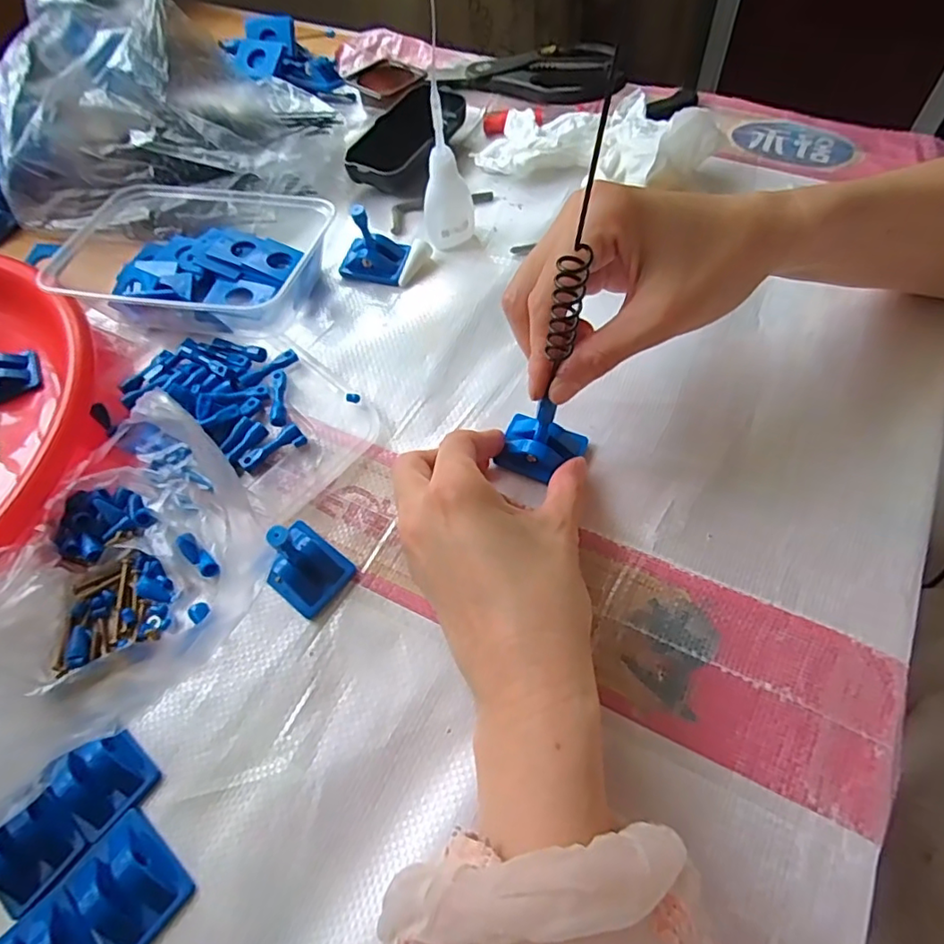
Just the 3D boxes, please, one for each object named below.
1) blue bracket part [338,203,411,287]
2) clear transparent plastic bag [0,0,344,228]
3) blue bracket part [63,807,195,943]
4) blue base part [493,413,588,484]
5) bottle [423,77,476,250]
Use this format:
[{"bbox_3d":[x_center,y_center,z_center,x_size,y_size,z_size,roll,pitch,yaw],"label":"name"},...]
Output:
[{"bbox_3d":[-0.068,-0.152,0.382,0.043,0.044,0.030,9,61,9],"label":"blue bracket part"},{"bbox_3d":[-0.220,-0.276,0.410,0.228,0.122,0.136,-3,60,2],"label":"clear transparent plastic bag"},{"bbox_3d":[-0.137,0.163,0.230,0.044,0.011,0.033,34,67,21],"label":"blue bracket part"},{"bbox_3d":[0.037,-0.014,0.313,0.043,0.017,0.031,18,64,14],"label":"blue base part"},{"bbox_3d":[-0.017,-0.188,0.367,0.031,0.097,0.020,-1,60,4],"label":"bottle"}]

